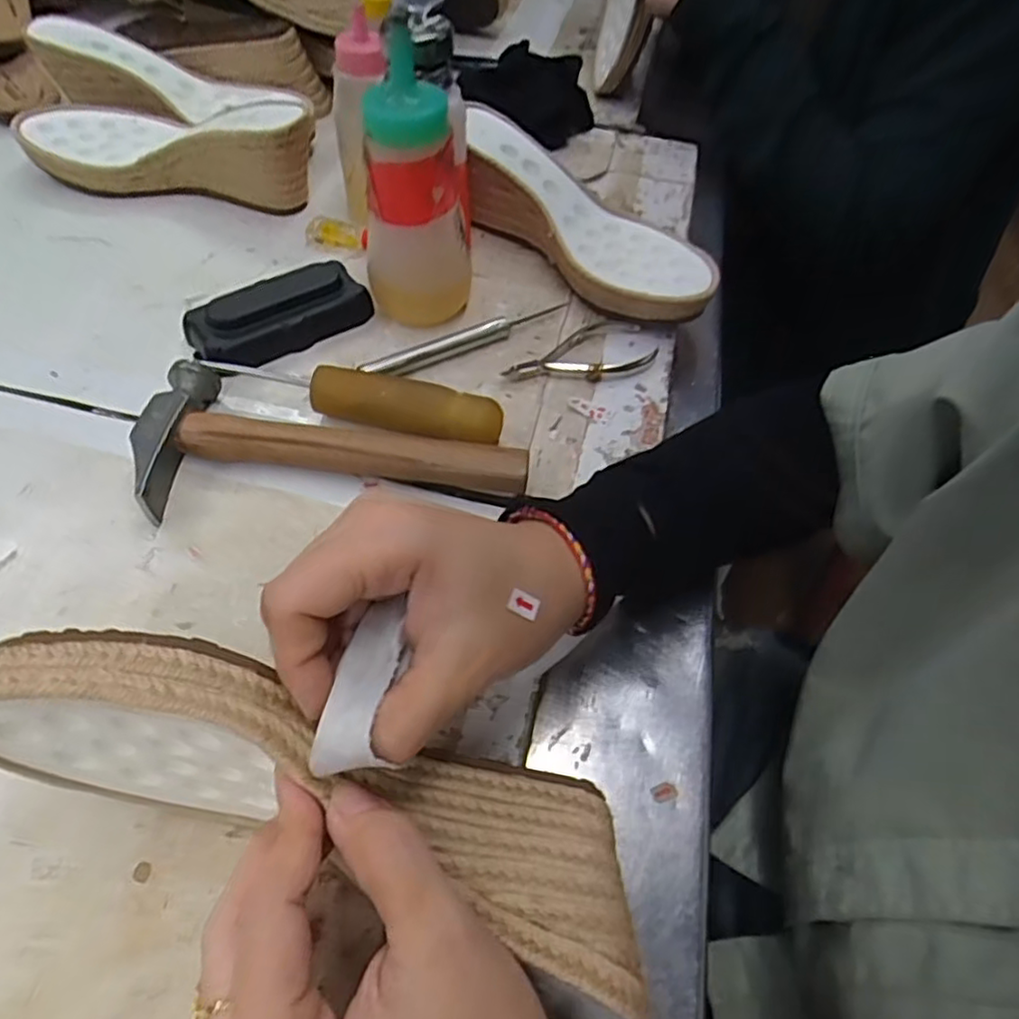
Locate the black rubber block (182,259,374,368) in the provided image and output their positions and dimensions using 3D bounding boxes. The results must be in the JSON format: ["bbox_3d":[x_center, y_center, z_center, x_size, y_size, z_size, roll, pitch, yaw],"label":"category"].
[{"bbox_3d":[-0.138,-0.117,0.400,0.105,0.027,0.045,-28,62,-22],"label":"black rubber block"}]

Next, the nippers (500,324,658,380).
[{"bbox_3d":[0.045,-0.094,0.408,0.097,0.009,0.045,-26,61,-21],"label":"nippers"}]

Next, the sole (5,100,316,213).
[{"bbox_3d":[-0.249,-0.269,0.476,0.222,0.066,0.085,18,56,7],"label":"sole"}]

